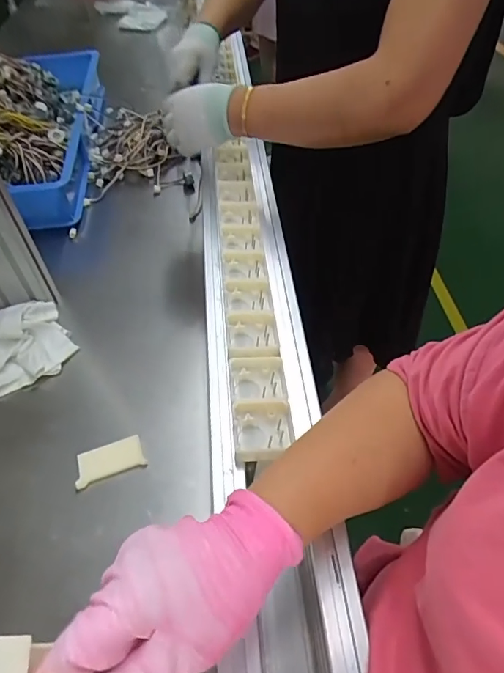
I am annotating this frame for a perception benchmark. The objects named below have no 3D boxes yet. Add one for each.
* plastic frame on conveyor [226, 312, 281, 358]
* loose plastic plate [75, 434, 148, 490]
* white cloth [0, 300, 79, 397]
[{"bbox_3d":[0.000,0.001,0.484,0.052,0.021,0.060,-4,50,0],"label":"plastic frame on conveyor"},{"bbox_3d":[-0.166,0.142,0.537,0.077,0.012,0.039,-18,51,-12],"label":"loose plastic plate"},{"bbox_3d":[-0.332,0.009,0.641,0.142,0.043,0.132,-28,54,-19],"label":"white cloth"}]

